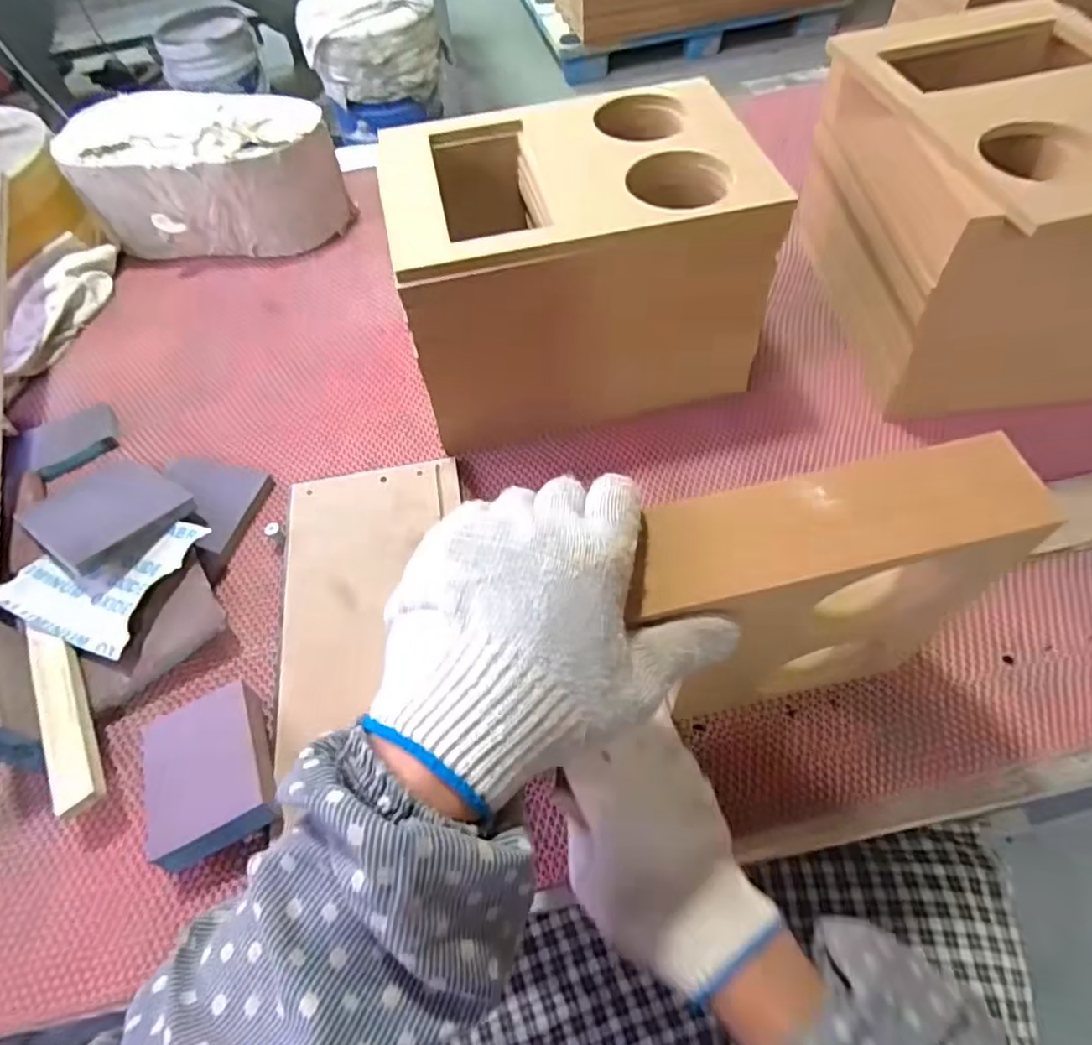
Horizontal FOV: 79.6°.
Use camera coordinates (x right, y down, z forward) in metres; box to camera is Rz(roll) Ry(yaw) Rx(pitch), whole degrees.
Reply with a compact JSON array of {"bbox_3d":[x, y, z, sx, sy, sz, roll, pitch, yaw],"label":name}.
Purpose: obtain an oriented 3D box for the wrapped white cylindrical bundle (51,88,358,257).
[{"bbox_3d":[-0.397,-0.413,0.782,0.294,0.124,0.153,-2,58,2],"label":"wrapped white cylindrical bundle"}]

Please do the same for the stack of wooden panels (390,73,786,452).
[{"bbox_3d":[0.022,-0.223,0.566,0.279,0.172,0.203,-13,58,-5],"label":"stack of wooden panels"}]

